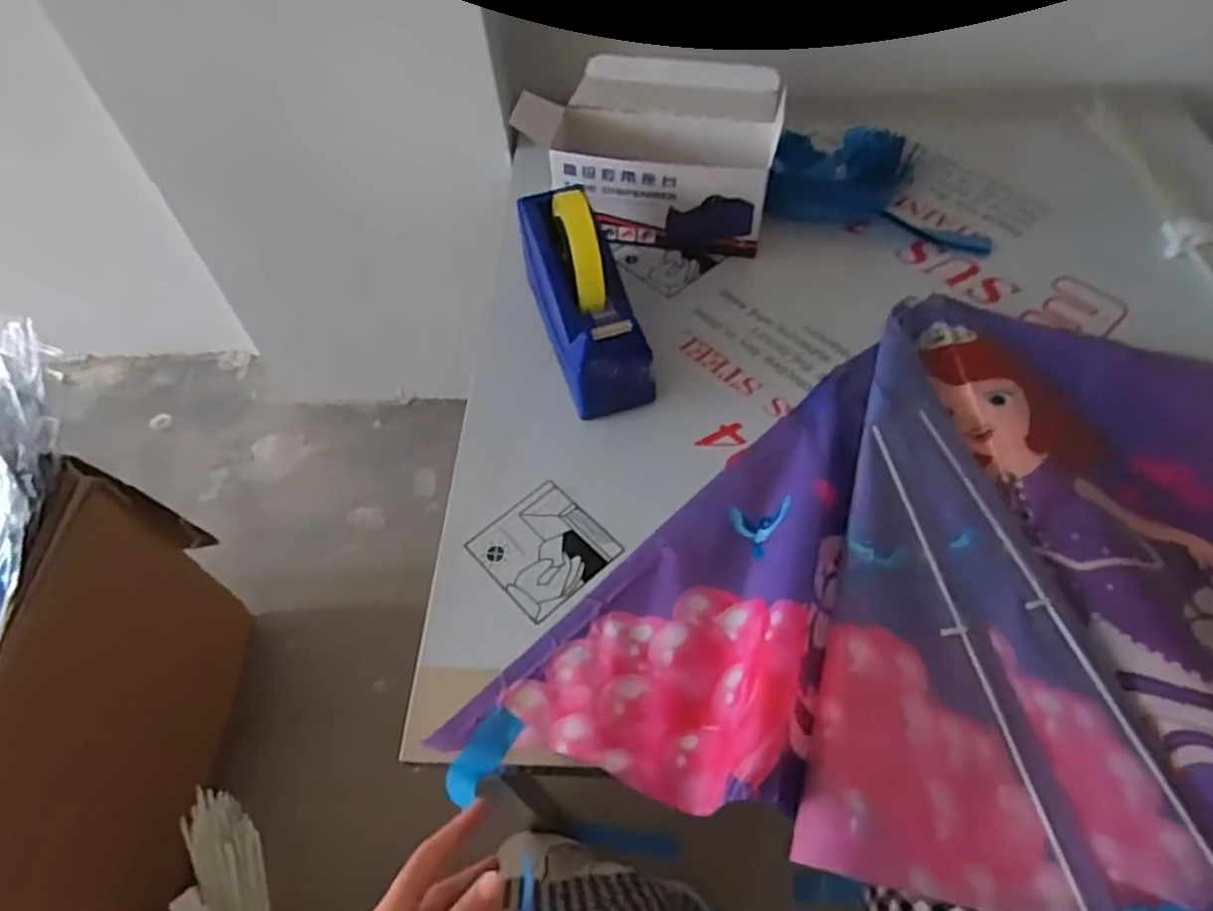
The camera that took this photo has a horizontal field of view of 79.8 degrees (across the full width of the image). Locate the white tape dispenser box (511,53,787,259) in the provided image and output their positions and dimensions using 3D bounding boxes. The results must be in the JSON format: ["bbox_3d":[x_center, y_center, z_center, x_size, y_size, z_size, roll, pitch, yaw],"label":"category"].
[{"bbox_3d":[0.048,-0.313,0.763,0.247,0.127,0.163,5,55,7],"label":"white tape dispenser box"}]

